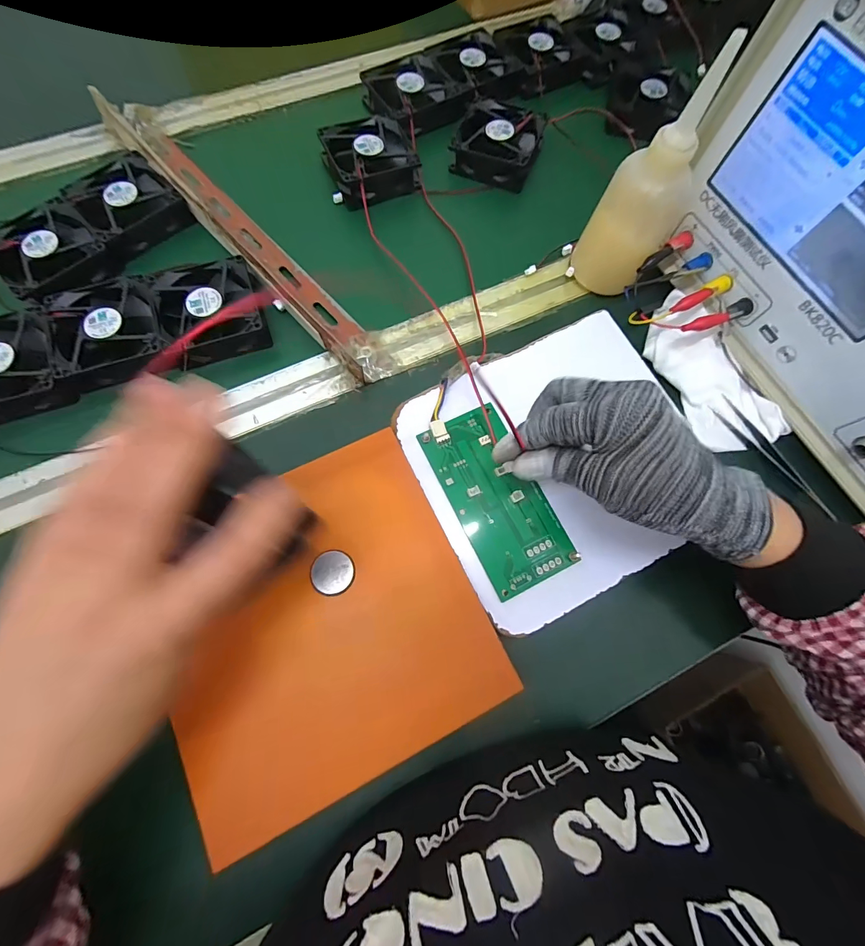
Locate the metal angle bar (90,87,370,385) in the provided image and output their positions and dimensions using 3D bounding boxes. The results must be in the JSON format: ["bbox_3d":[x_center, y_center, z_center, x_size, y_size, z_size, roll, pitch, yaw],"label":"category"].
[{"bbox_3d":[-0.179,-0.222,0.359,0.048,0.032,0.381,-40,78,-12],"label":"metal angle bar"}]

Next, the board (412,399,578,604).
[{"bbox_3d":[0.047,0.017,0.291,0.065,0.008,0.134,-28,78,-9],"label":"board"}]

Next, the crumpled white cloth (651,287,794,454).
[{"bbox_3d":[0.228,-0.082,0.328,0.055,0.026,0.137,-25,75,-8],"label":"crumpled white cloth"}]

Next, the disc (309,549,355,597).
[{"bbox_3d":[-0.067,0.067,0.268,0.028,0.004,0.029,3,80,-15],"label":"disc"}]

